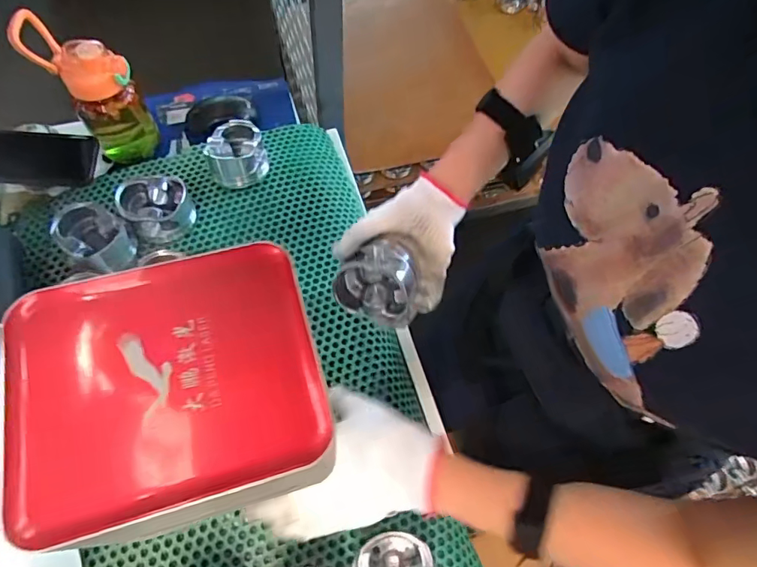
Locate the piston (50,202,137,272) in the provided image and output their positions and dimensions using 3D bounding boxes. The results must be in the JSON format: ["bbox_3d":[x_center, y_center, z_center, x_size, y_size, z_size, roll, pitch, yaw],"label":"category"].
[{"bbox_3d":[-0.366,-0.057,0.616,0.078,0.060,0.074,1,63,-3],"label":"piston"}]

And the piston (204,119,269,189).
[{"bbox_3d":[-0.204,-0.187,0.689,0.084,0.048,0.090,1,63,-3],"label":"piston"}]

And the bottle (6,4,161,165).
[{"bbox_3d":[-0.389,-0.265,0.660,0.106,0.195,0.089,-32,69,-17],"label":"bottle"}]

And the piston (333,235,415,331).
[{"bbox_3d":[-0.001,-0.004,0.527,0.093,0.090,0.062,11,30,4],"label":"piston"}]

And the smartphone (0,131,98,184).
[{"bbox_3d":[-0.478,-0.175,0.661,0.153,0.014,0.071,1,86,-20],"label":"smartphone"}]

